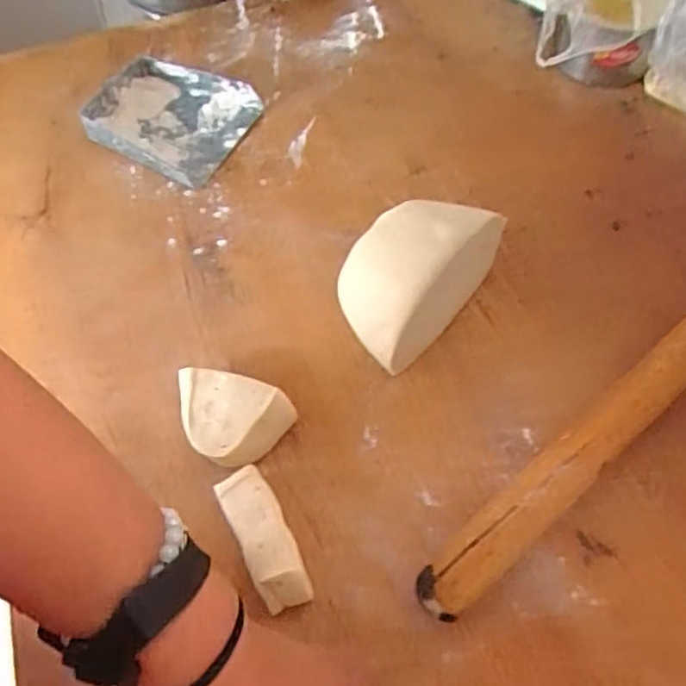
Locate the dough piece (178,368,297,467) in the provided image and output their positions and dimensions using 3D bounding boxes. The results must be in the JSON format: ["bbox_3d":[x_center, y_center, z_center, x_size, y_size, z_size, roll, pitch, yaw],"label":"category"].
[{"bbox_3d":[-0.092,0.057,0.524,0.092,0.039,0.062,20,61,13],"label":"dough piece"}]

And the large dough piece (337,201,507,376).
[{"bbox_3d":[0.057,-0.060,0.571,0.098,0.072,0.154,34,65,20],"label":"large dough piece"}]

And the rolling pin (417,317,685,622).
[{"bbox_3d":[0.235,0.036,0.521,0.482,0.040,0.048,-37,65,-19],"label":"rolling pin"}]

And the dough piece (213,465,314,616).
[{"bbox_3d":[-0.056,0.134,0.473,0.034,0.043,0.102,-25,61,-13],"label":"dough piece"}]

